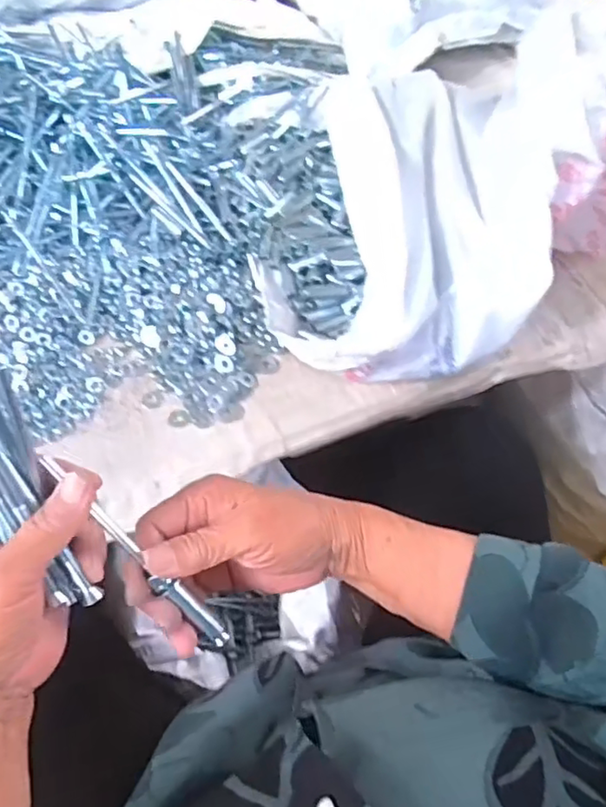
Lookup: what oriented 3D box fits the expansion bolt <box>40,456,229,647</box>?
[{"bbox_3d":[-0.087,0.082,0.324,0.144,0.007,0.010,52,60,-17],"label":"expansion bolt"}]

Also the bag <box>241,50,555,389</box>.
[{"bbox_3d":[0.109,-0.202,0.625,0.254,0.124,0.392,12,56,3],"label":"bag"}]

